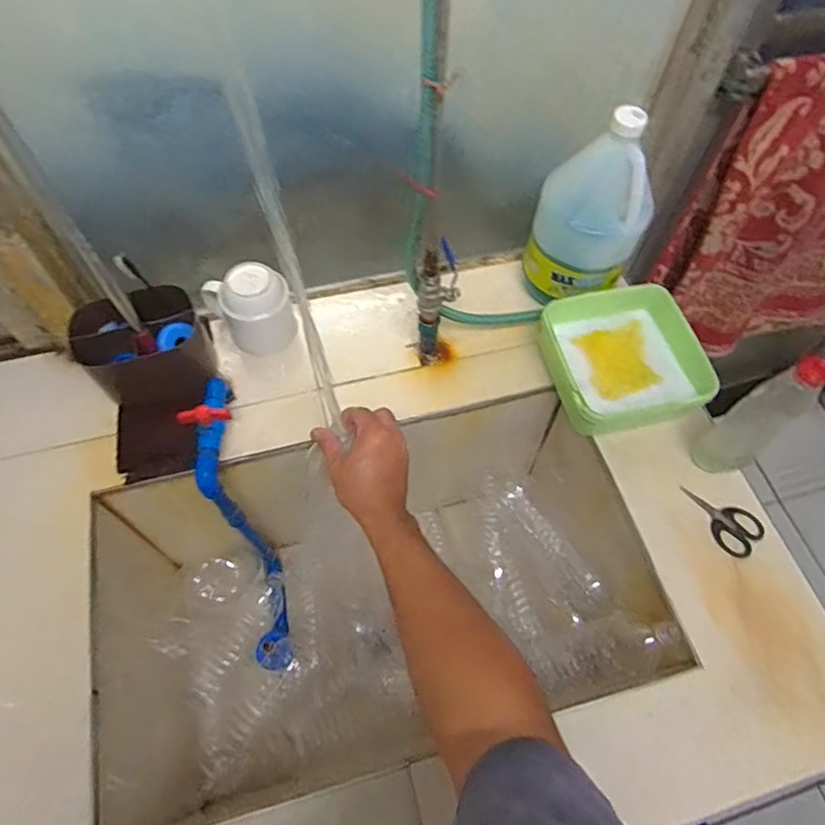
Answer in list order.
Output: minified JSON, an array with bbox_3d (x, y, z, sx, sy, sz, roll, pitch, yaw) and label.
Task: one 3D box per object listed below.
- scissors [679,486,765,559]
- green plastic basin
[{"bbox_3d":[0.390,0.133,0.732,0.105,0.004,0.061,38,66,18],"label":"scissors"},{"bbox_3d":[0.280,-0.072,0.801,0.186,0.074,0.203,-14,62,-10],"label":"green plastic basin"}]

